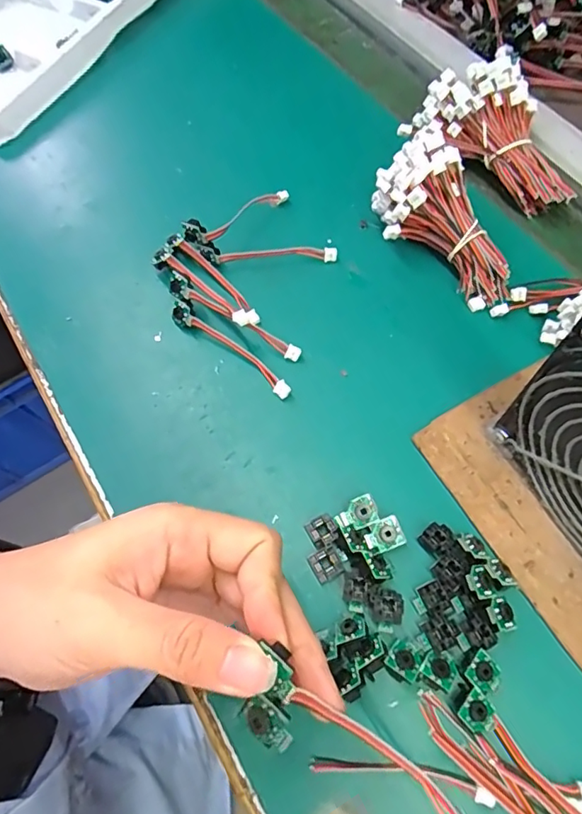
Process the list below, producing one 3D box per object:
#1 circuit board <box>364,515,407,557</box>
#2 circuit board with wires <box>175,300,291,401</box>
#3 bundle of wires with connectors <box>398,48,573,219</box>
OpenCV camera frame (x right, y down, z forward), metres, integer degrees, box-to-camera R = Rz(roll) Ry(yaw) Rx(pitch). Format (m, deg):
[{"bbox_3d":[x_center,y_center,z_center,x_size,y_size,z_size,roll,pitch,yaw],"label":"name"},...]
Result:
[{"bbox_3d":[0.046,0.063,0.257,0.018,0.005,0.014,-22,66,-6],"label":"circuit board"},{"bbox_3d":[-0.034,-0.036,0.308,0.088,0.013,0.015,35,72,17],"label":"circuit board with wires"},{"bbox_3d":[0.137,-0.175,0.339,0.058,0.046,0.112,-37,82,-13],"label":"bundle of wires with connectors"}]

